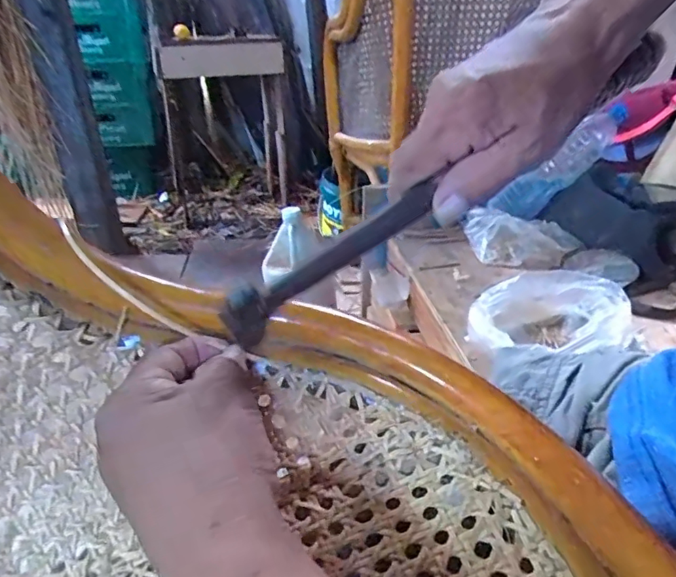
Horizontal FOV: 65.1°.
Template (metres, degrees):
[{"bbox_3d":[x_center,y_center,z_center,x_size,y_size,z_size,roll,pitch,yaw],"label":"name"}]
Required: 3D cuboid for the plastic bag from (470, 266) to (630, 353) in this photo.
[{"bbox_3d":[0.232,0.042,0.594,0.183,0.070,0.112,-7,28,-10],"label":"plastic bag"}]

